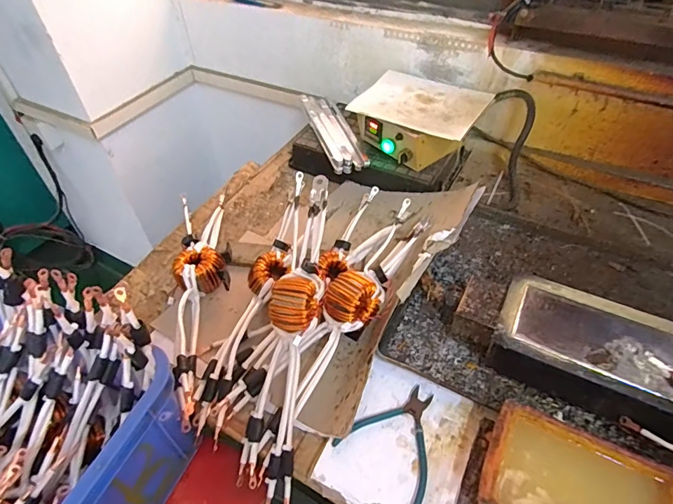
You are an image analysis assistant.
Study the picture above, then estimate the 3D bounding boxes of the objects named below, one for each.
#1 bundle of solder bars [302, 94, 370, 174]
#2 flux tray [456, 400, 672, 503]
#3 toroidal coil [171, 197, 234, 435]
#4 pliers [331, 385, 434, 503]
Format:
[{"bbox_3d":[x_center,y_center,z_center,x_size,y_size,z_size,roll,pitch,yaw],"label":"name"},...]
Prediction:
[{"bbox_3d":[-0.012,-0.289,1.007,0.079,0.033,0.322,-14,48,-9],"label":"bundle of solder bars"},{"bbox_3d":[0.264,0.276,0.481,0.217,0.066,0.137,20,52,21],"label":"flux tray"},{"bbox_3d":[-0.233,0.065,0.740,0.093,0.067,0.479,-9,47,-5],"label":"toroidal coil"},{"bbox_3d":[0.088,0.241,0.569,0.126,0.008,0.135,30,55,27],"label":"pliers"}]

